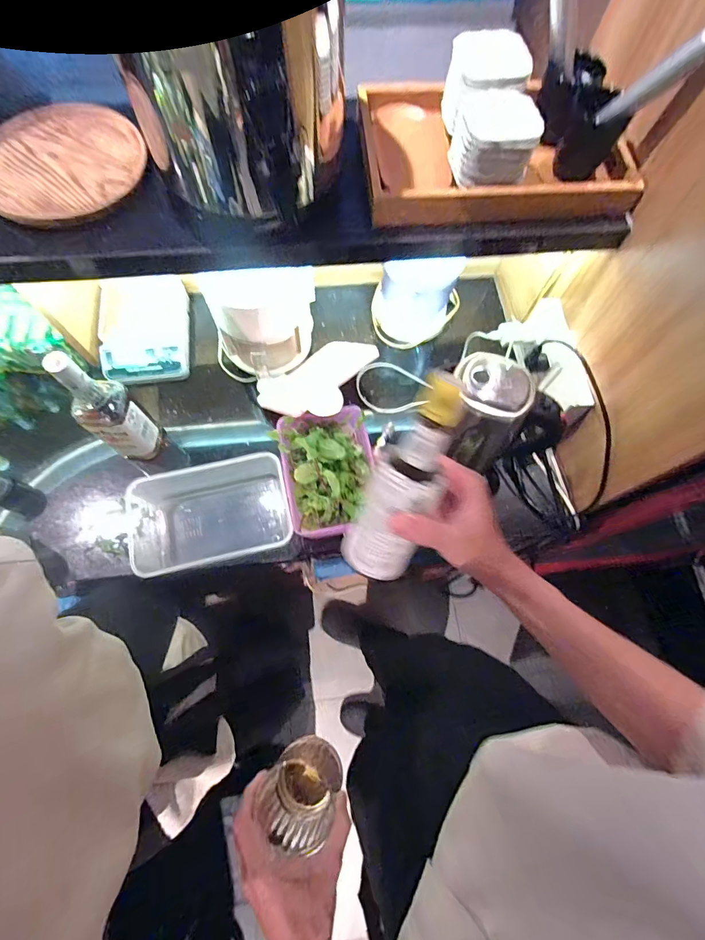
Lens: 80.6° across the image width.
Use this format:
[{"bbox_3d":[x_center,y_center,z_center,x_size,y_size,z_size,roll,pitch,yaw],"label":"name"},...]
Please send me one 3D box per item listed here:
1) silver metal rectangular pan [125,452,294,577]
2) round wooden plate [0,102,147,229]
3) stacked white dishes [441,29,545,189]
[{"bbox_3d":[-0.241,0.070,0.728,0.256,0.090,0.185,-14,71,-7],"label":"silver metal rectangular pan"},{"bbox_3d":[-0.399,-0.430,0.569,0.211,0.019,0.226,1,70,-2],"label":"round wooden plate"},{"bbox_3d":[0.172,-0.450,0.529,0.096,0.073,0.198,2,70,-1],"label":"stacked white dishes"}]

